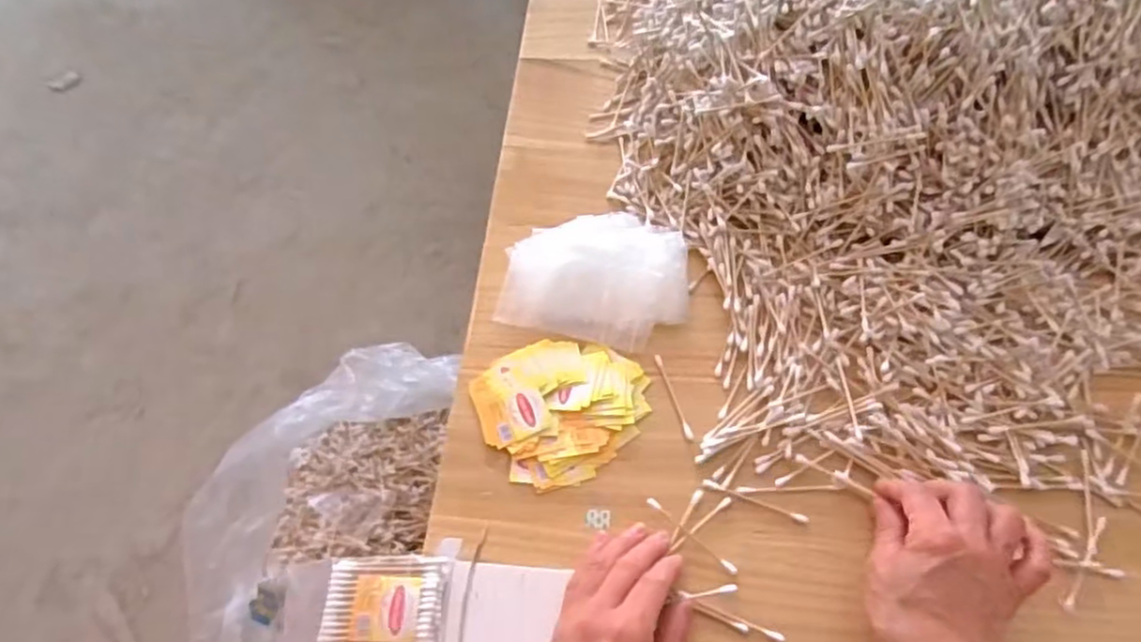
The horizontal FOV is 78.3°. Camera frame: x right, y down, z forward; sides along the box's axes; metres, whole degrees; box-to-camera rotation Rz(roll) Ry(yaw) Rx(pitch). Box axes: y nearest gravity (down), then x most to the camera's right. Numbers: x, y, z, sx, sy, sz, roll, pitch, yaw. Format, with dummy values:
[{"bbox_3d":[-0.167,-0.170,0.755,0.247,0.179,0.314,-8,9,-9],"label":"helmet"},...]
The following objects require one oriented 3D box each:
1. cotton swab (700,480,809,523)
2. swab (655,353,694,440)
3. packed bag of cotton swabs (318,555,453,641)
[{"bbox_3d":[0.126,0.122,0.477,0.072,0.004,0.006,19,61,12],"label":"cotton swab"},{"bbox_3d":[0.077,0.055,0.519,0.006,0.005,0.071,-15,59,-8],"label":"swab"},{"bbox_3d":[-0.118,0.183,0.449,0.079,0.010,0.063,1,59,2],"label":"packed bag of cotton swabs"}]

